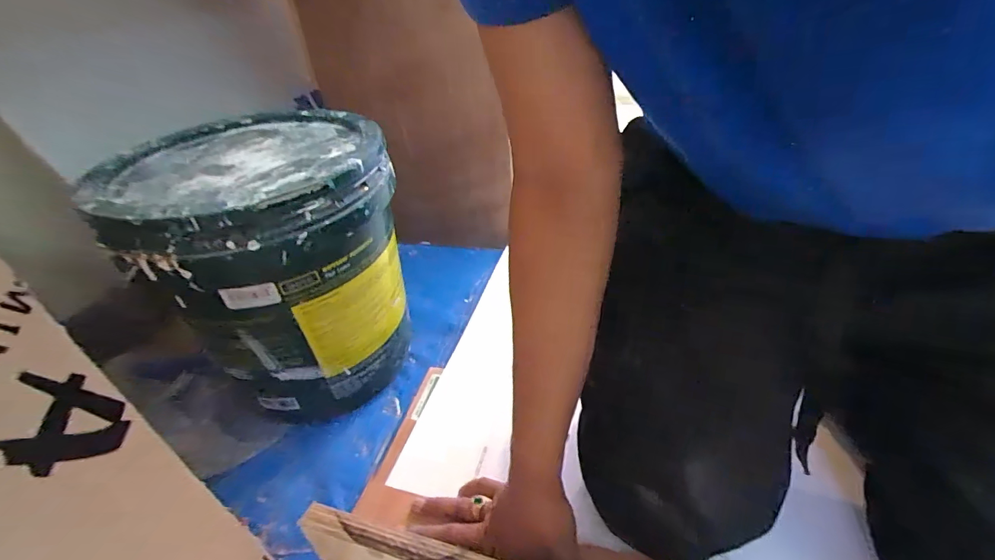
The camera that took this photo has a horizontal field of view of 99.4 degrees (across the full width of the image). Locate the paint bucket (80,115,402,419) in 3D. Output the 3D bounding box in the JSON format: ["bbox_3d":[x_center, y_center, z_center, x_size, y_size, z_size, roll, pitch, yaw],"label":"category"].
[{"bbox_3d":[-0.269,-0.004,0.561,0.290,0.335,0.288,24,44,34],"label":"paint bucket"}]

